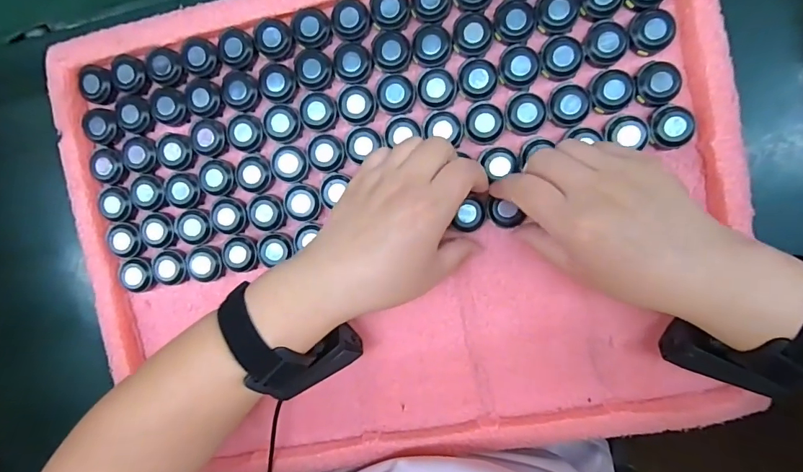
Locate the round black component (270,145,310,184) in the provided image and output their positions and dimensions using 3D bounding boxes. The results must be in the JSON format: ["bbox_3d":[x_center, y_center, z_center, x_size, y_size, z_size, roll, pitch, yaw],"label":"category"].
[{"bbox_3d":[-0.087,-0.057,0.333,0.030,0.010,0.027,32,98,2],"label":"round black component"}]

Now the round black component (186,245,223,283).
[{"bbox_3d":[-0.161,0.022,0.348,0.028,0.017,0.026,1,95,6],"label":"round black component"}]

